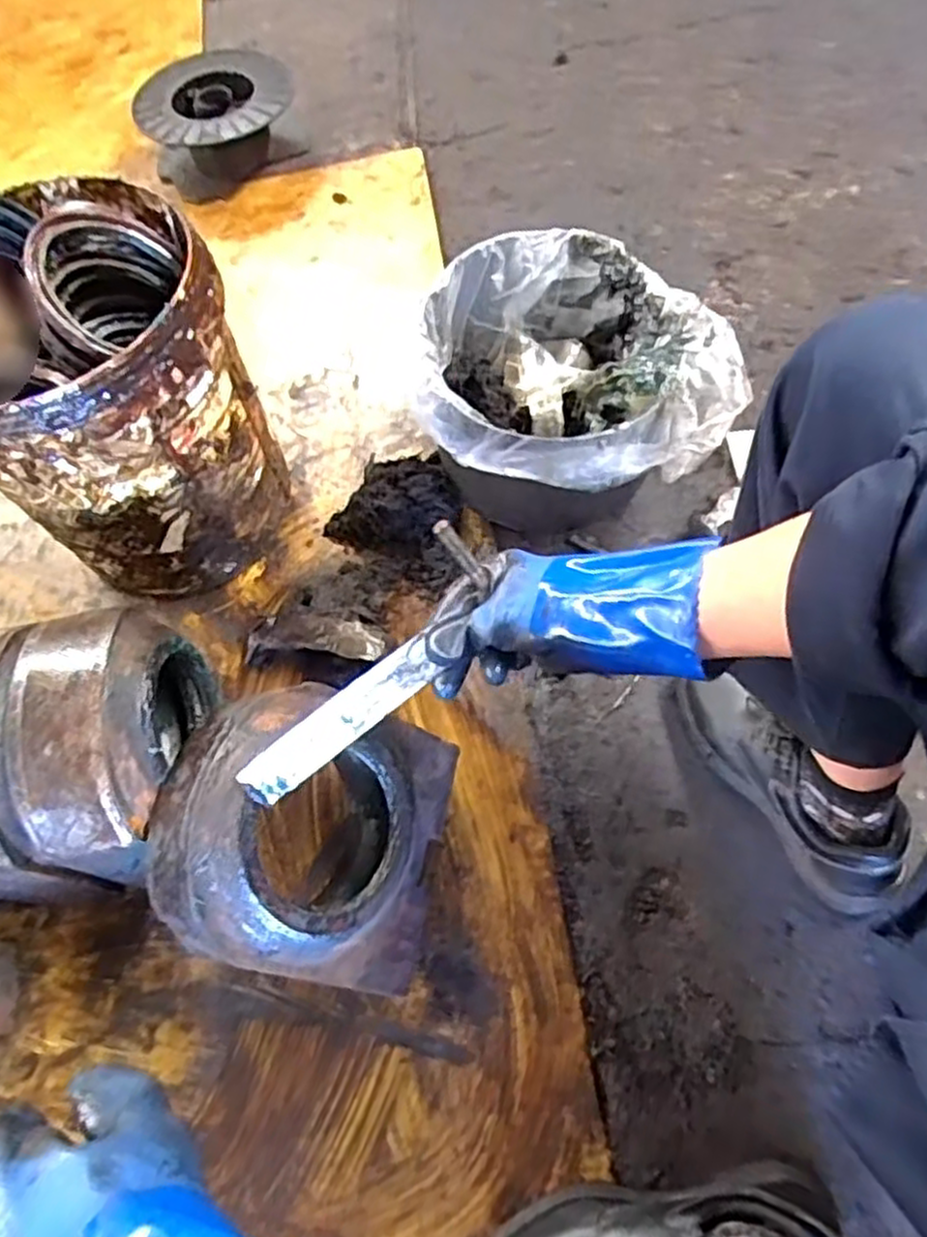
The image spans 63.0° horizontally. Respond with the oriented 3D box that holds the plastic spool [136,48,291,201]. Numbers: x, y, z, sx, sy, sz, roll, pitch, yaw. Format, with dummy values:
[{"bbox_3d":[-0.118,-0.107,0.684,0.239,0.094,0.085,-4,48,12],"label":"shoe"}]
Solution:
[{"bbox_3d":[-0.393,-0.796,1.218,0.232,0.099,0.219,-1,64,3],"label":"plastic spool"}]

